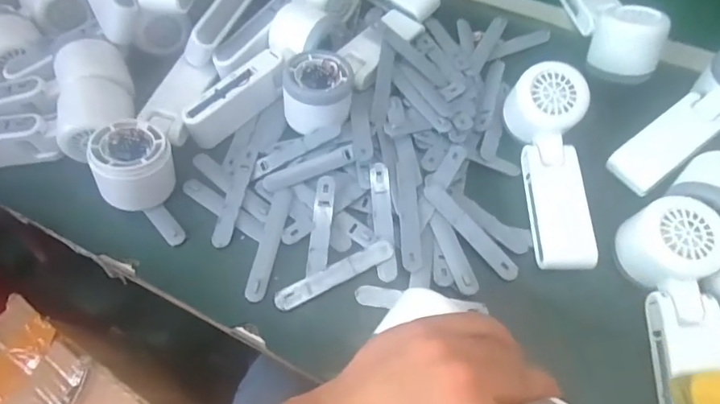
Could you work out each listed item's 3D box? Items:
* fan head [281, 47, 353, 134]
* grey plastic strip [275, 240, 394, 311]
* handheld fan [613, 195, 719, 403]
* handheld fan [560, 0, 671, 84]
[{"bbox_3d":[-0.036,-0.096,0.420,0.059,0.040,0.057,-9,60,-4],"label":"fan head"},{"bbox_3d":[-0.018,0.054,0.367,0.094,0.004,0.015,-26,82,-8],"label":"grey plastic strip"},{"bbox_3d":[0.213,0.079,0.330,0.055,0.043,0.167,2,73,2],"label":"handheld fan"},{"bbox_3d":[0.238,-0.185,0.471,0.054,0.054,0.158,-2,60,0],"label":"handheld fan"}]

